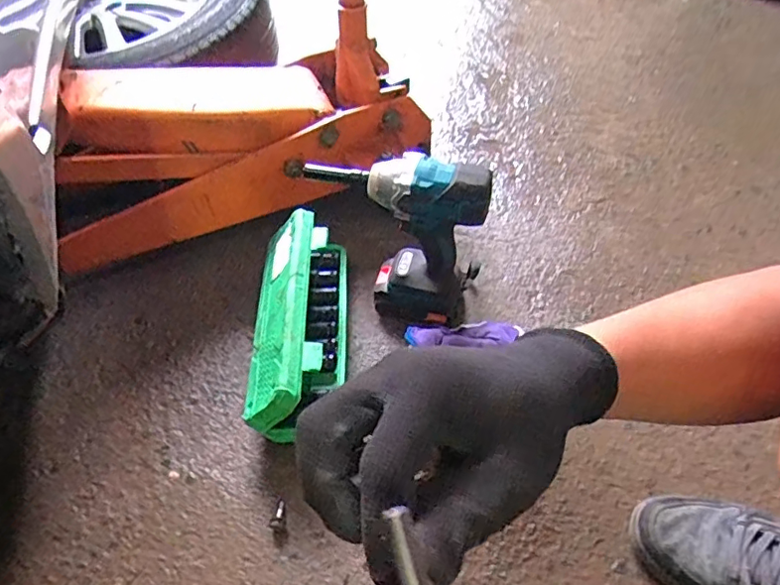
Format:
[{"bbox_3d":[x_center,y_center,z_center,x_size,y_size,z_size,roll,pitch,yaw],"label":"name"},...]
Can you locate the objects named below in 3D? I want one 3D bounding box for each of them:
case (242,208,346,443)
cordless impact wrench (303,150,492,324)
[{"bbox_3d":[-0.114,0.036,0.692,0.108,0.113,0.273,-3,52,1],"label":"case"},{"bbox_3d":[0.010,-0.056,0.670,0.201,0.237,0.072,6,53,8],"label":"cordless impact wrench"}]

